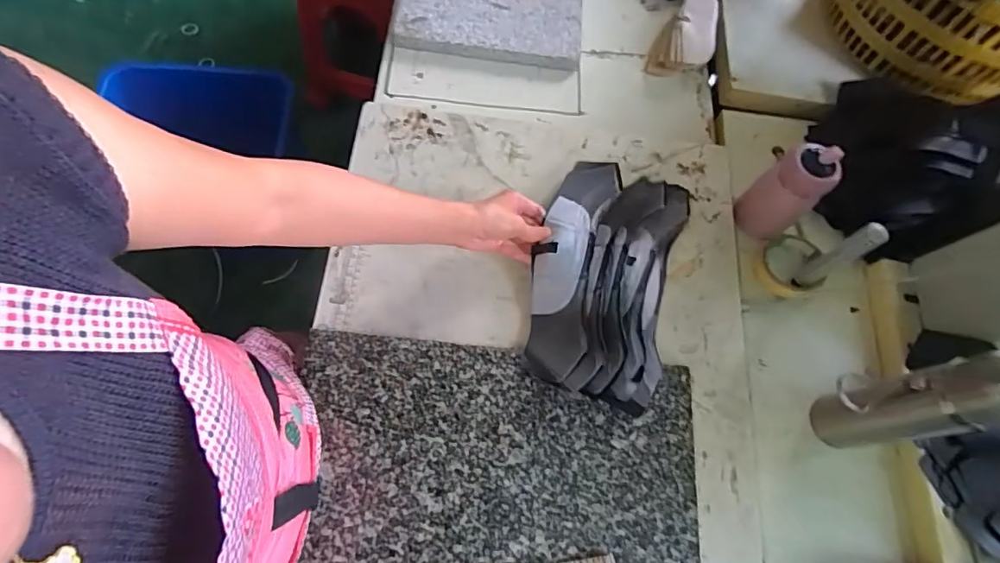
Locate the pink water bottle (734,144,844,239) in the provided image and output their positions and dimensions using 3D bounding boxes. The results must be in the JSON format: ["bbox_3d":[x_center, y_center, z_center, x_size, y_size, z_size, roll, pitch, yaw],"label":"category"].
[{"bbox_3d":[0.382,-0.119,0.704,0.071,0.133,0.074,2,67,-5],"label":"pink water bottle"}]

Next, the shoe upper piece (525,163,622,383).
[{"bbox_3d":[0.085,-0.031,0.643,0.078,0.047,0.298,14,70,3],"label":"shoe upper piece"}]

